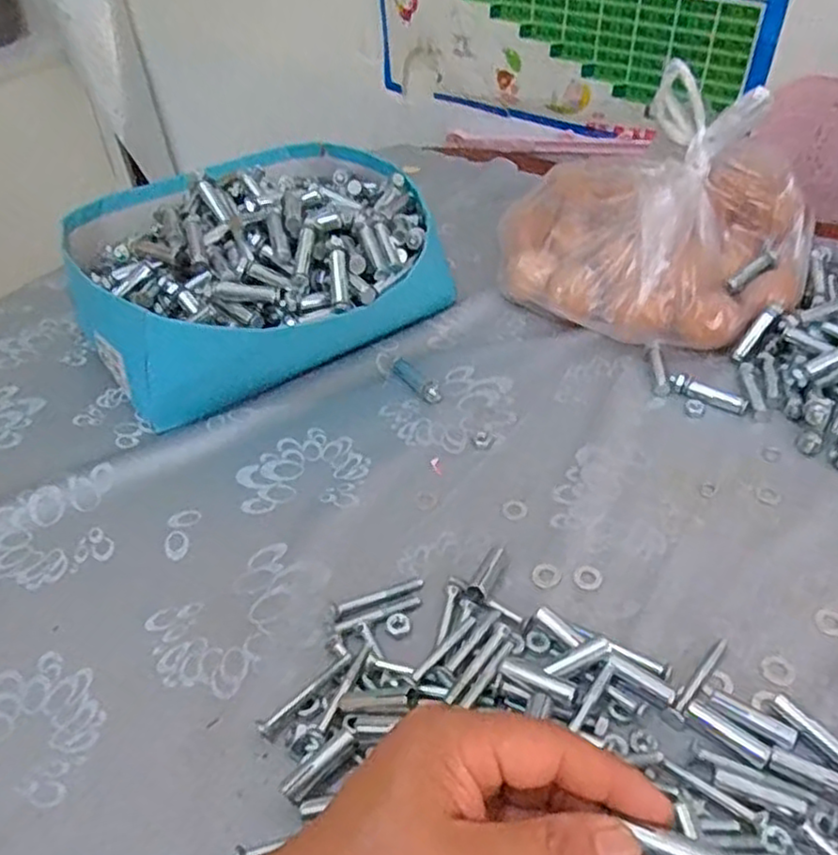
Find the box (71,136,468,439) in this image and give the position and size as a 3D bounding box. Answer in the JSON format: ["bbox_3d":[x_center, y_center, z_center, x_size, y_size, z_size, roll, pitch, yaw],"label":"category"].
[{"bbox_3d":[-0.132,-0.141,0.589,0.267,0.116,0.270,-19,45,-16],"label":"box"}]

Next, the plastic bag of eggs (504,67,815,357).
[{"bbox_3d":[0.180,-0.161,0.559,0.241,0.158,0.151,13,46,17],"label":"plastic bag of eggs"}]

